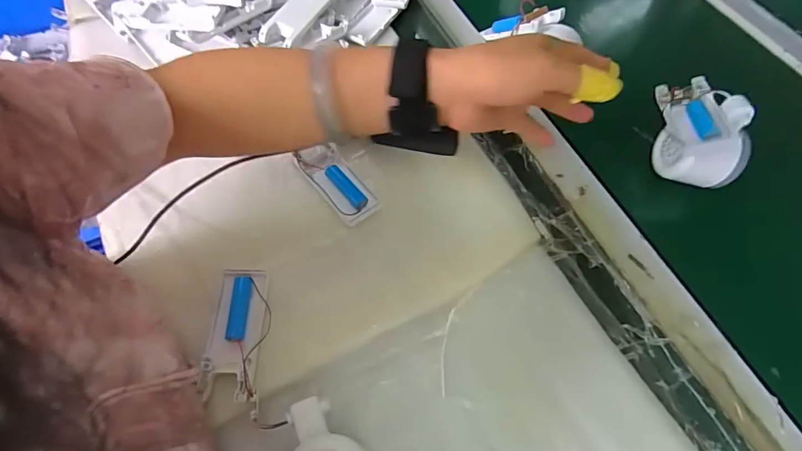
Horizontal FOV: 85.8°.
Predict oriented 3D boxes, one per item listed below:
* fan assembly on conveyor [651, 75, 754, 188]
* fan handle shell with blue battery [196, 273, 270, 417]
[{"bbox_3d":[0.270,-0.084,0.397,0.062,0.079,0.080,0,62,1],"label":"fan assembly on conveyor"},{"bbox_3d":[-0.126,0.085,0.333,0.046,0.013,0.105,0,62,1],"label":"fan handle shell with blue battery"}]

